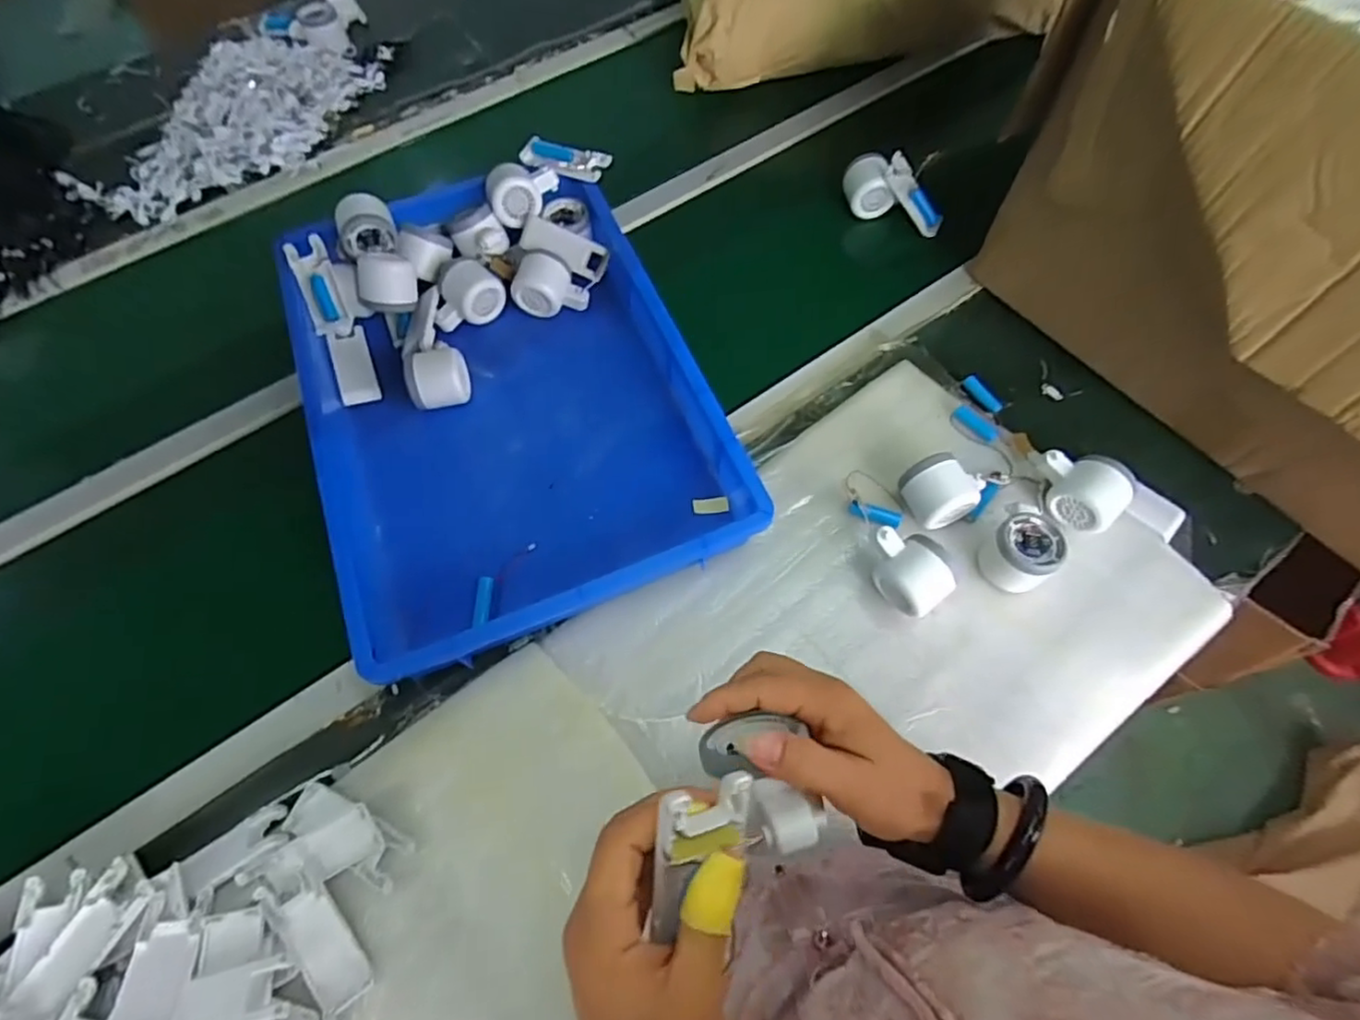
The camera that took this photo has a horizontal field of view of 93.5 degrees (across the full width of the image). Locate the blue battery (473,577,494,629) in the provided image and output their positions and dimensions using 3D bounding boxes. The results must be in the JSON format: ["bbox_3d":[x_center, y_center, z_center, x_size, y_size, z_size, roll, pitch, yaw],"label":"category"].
[{"bbox_3d":[-0.182,0.086,0.591,0.013,0.012,0.047,2,64,2],"label":"blue battery"}]

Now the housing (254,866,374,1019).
[{"bbox_3d":[-0.268,0.316,0.471,0.039,0.021,0.099,-35,68,-15],"label":"housing"}]

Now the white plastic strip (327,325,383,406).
[{"bbox_3d":[-0.364,-0.162,0.717,0.041,0.004,0.105,-14,67,-24],"label":"white plastic strip"}]

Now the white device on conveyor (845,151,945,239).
[{"bbox_3d":[0.270,-0.400,0.802,0.130,0.064,0.050,20,66,11],"label":"white device on conveyor"}]

